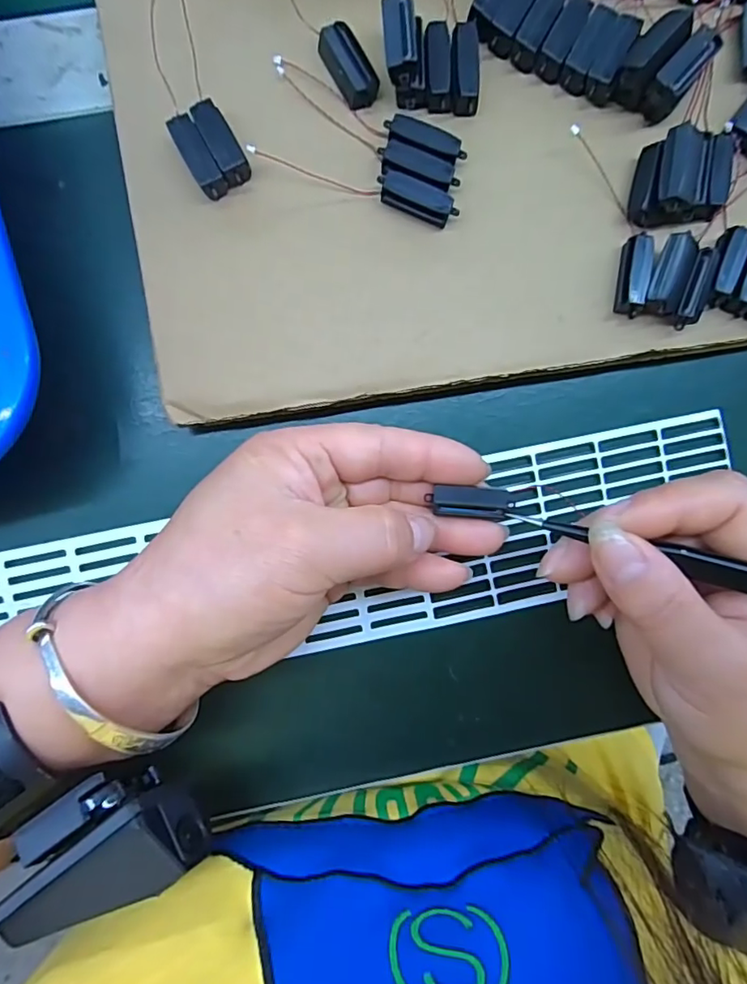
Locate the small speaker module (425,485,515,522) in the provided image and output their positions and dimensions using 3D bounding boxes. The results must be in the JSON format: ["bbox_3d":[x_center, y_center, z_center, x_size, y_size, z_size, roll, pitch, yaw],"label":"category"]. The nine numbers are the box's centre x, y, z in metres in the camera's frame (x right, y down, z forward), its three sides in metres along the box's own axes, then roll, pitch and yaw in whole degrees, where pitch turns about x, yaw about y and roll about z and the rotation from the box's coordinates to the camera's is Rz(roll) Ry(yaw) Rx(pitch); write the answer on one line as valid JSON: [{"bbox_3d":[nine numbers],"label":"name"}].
[{"bbox_3d":[0.036,0.004,0.198,0.028,0.008,0.010,3,92,-2],"label":"small speaker module"}]

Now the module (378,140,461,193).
[{"bbox_3d":[0.017,-0.121,0.205,0.030,0.009,0.011,23,91,-3],"label":"module"}]

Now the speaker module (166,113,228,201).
[{"bbox_3d":[-0.064,-0.123,0.198,0.009,0.005,0.029,-30,93,-1],"label":"speaker module"}]

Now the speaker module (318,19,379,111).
[{"bbox_3d":[-0.009,-0.161,0.205,0.013,0.006,0.029,-34,93,-1],"label":"speaker module"}]

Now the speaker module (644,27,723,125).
[{"bbox_3d":[0.115,-0.156,0.205,0.012,0.019,0.028,41,90,-3],"label":"speaker module"}]

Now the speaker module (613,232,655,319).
[{"bbox_3d":[0.101,-0.084,0.211,0.009,0.011,0.029,6,92,-2],"label":"speaker module"}]

